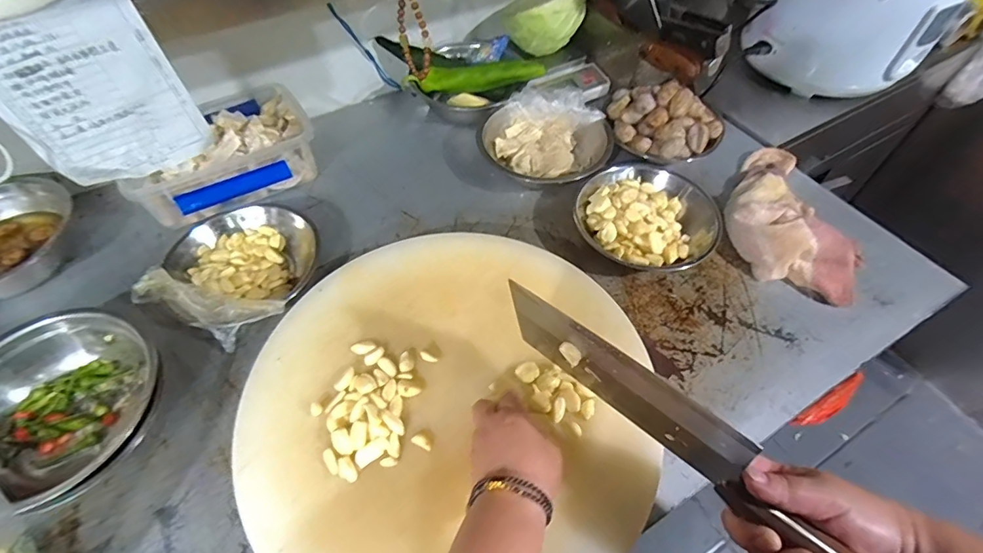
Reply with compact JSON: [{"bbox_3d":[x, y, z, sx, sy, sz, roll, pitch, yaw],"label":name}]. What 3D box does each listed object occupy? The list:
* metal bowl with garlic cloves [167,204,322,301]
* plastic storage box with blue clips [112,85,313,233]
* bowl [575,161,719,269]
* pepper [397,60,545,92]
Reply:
[{"bbox_3d":[-0.318,-0.032,0.601,0.147,0.068,0.152,0,55,-1],"label":"metal bowl with garlic cloves"},{"bbox_3d":[-0.398,-0.184,0.698,0.247,0.074,0.170,-27,59,-18],"label":"plastic storage box with blue clips"},{"bbox_3d":[0.213,-0.079,0.648,0.195,0.048,0.182,-20,57,-14],"label":"bowl"},{"bbox_3d":[-0.030,-0.336,0.766,0.226,0.045,0.028,1,54,1],"label":"pepper"}]

